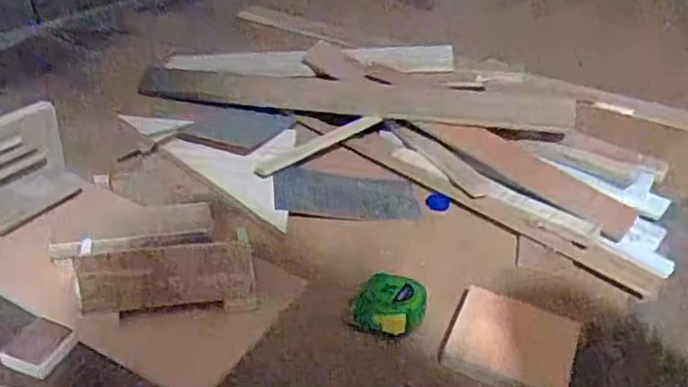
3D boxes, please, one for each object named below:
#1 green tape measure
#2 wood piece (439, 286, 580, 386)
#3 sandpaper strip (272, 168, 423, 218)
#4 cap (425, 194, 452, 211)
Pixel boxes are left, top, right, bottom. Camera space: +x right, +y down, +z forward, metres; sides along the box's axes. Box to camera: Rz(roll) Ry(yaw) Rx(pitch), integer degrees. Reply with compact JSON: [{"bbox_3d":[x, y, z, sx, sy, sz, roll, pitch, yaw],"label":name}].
[{"bbox_3d":[0.046,0.113,0.640,0.070,0.035,0.059,9,35,6],"label":"green tape measure"},{"bbox_3d":[0.166,0.148,0.623,0.117,0.018,0.125,18,37,17],"label":"wood piece"},{"bbox_3d":[0.002,0.001,0.844,0.192,0.012,0.076,2,50,-12],"label":"sandpaper strip"},{"bbox_3d":[0.126,0.012,0.846,0.031,0.011,0.030,4,35,-3],"label":"cap"}]

